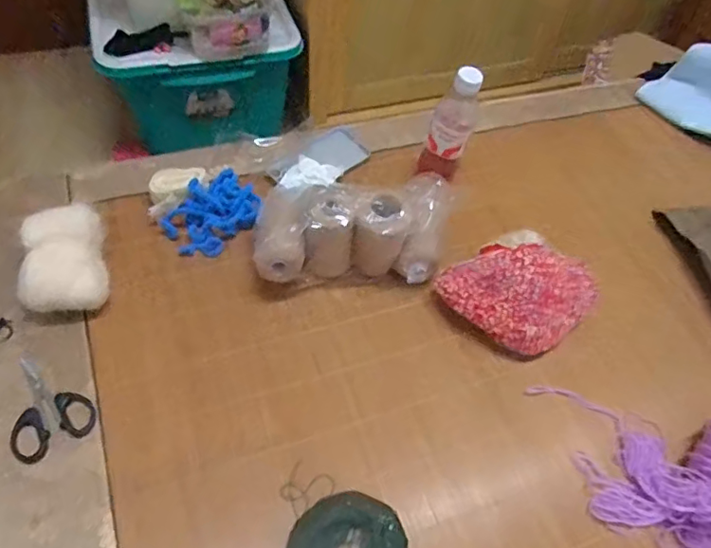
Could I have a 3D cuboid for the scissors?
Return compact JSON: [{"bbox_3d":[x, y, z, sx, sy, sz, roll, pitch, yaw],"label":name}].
[{"bbox_3d":[-0.316,0.132,0.554,0.076,0.010,0.104,-25,60,-21],"label":"scissors"}]

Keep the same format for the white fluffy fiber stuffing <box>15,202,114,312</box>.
[{"bbox_3d":[-0.324,-0.017,0.601,0.079,0.061,0.112,-11,56,-13],"label":"white fluffy fiber stuffing"}]

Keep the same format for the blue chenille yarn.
[{"bbox_3d":[-0.186,-0.081,0.703,0.088,0.042,0.120,40,60,22],"label":"blue chenille yarn"}]

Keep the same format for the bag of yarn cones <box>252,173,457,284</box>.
[{"bbox_3d":[-0.005,-0.050,0.653,0.223,0.112,0.119,-5,55,-9],"label":"bag of yarn cones"}]

